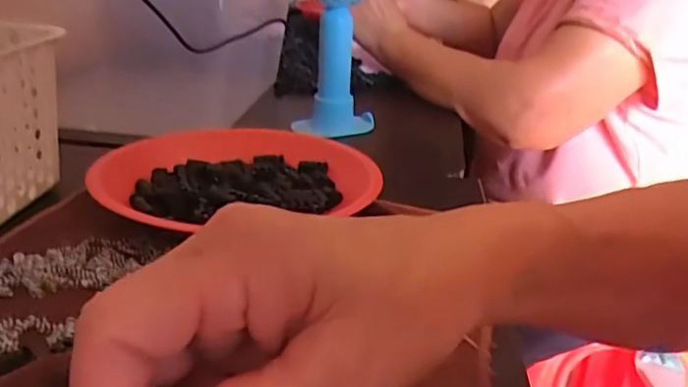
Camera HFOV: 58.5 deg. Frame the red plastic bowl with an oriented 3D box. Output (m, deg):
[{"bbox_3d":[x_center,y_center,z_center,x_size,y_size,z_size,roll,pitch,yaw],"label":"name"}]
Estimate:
[{"bbox_3d":[-0.076,-0.014,0.446,0.186,0.029,0.186,2,26,-1],"label":"red plastic bowl"}]

